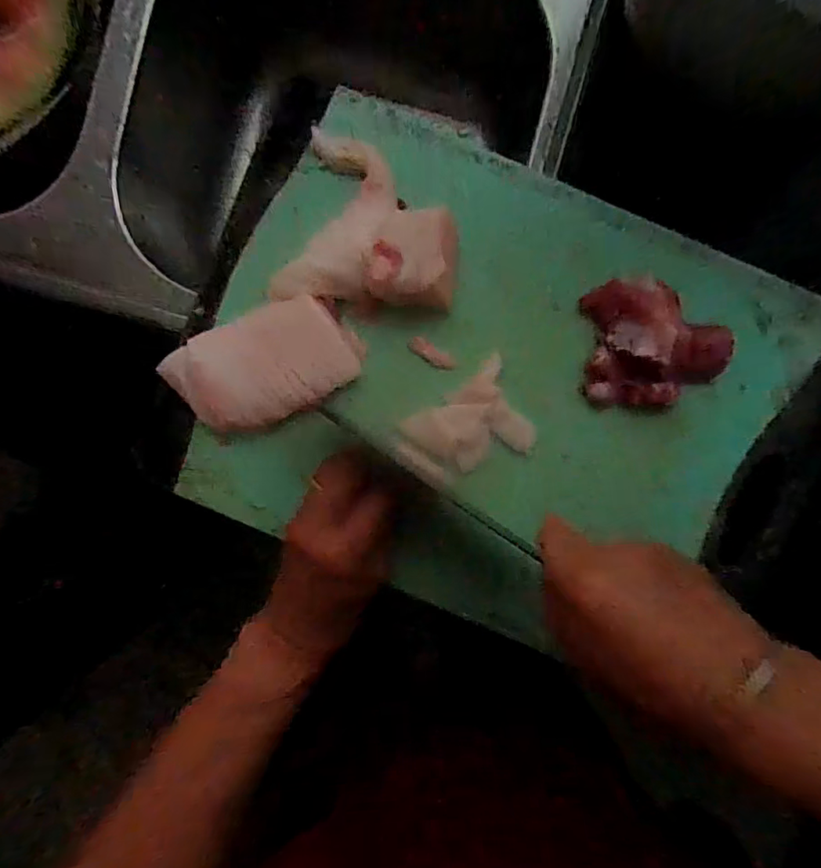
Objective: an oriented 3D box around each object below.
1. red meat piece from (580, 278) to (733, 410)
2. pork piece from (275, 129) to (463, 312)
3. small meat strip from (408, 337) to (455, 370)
[{"bbox_3d":[0.163,-0.059,0.345,0.095,0.033,0.084,-7,92,0],"label":"red meat piece"},{"bbox_3d":[-0.025,-0.134,0.341,0.117,0.037,0.113,0,92,0],"label":"pork piece"},{"bbox_3d":[0.015,-0.054,0.363,0.035,0.004,0.012,35,92,-2],"label":"small meat strip"}]

